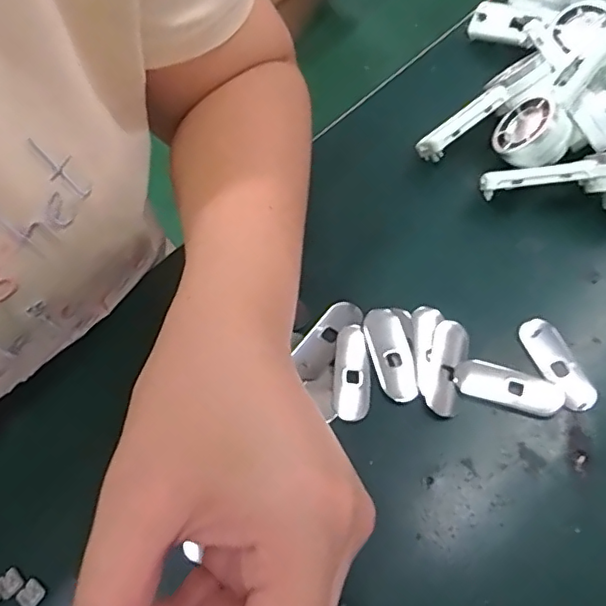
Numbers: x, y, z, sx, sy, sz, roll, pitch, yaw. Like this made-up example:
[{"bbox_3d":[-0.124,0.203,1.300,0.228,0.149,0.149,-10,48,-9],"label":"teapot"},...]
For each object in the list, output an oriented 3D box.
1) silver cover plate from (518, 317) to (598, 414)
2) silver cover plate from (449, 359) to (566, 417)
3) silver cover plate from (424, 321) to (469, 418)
[{"bbox_3d":[0.127,0.030,0.278,0.019,0.005,0.051,-18,62,-6],"label":"silver cover plate"},{"bbox_3d":[0.100,0.041,0.273,0.050,0.004,0.020,20,64,13],"label":"silver cover plate"},{"bbox_3d":[0.072,0.032,0.280,0.017,0.004,0.049,13,63,10],"label":"silver cover plate"}]

